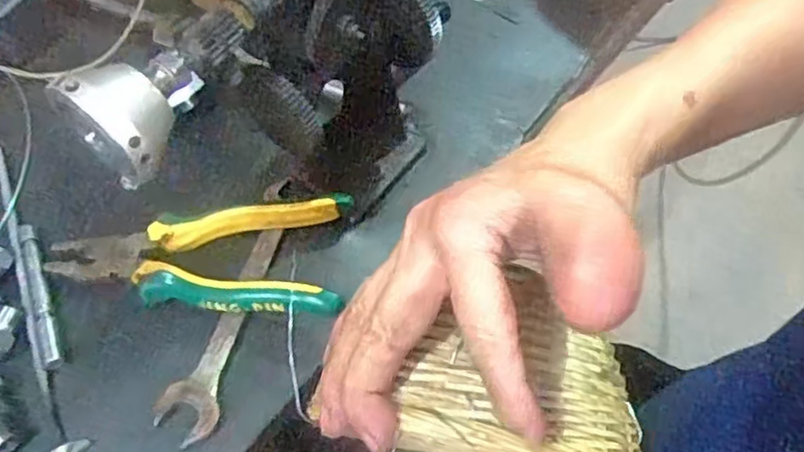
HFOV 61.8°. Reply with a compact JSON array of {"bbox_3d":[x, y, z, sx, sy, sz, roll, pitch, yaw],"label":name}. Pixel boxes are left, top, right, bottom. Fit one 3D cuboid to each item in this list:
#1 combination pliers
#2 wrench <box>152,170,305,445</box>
[{"bbox_3d":[-0.129,0.018,0.417,0.184,0.031,0.076,-1,57,3],"label":"combination pliers"},{"bbox_3d":[-0.099,0.046,0.412,0.035,0.011,0.169,19,62,7],"label":"wrench"}]

